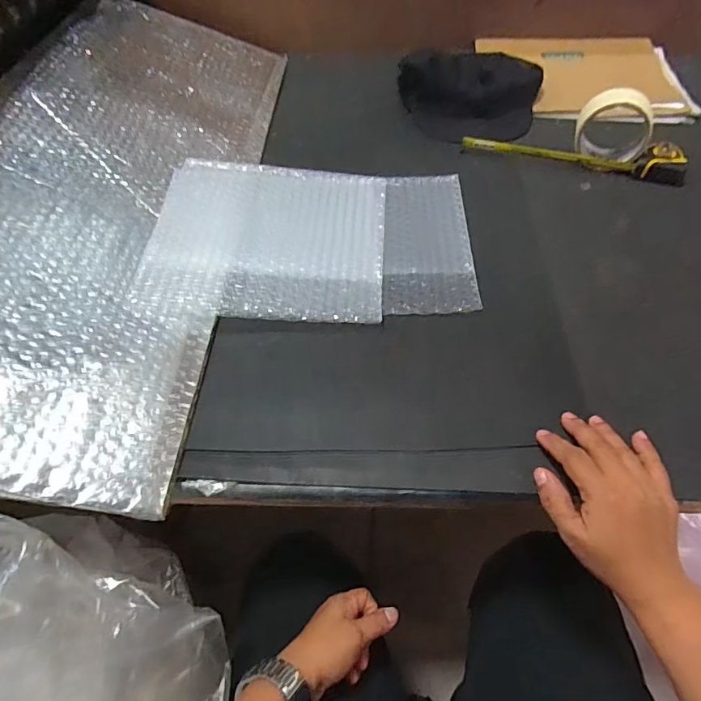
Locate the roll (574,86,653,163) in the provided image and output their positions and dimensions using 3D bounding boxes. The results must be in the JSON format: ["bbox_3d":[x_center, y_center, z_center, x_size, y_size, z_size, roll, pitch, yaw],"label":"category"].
[{"bbox_3d":[0.344,-0.293,0.618,0.092,0.079,0.055,22,58,18],"label":"roll"}]

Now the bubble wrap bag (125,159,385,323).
[{"bbox_3d":[-0.091,-0.134,0.542,0.256,0.011,0.235,4,57,-3],"label":"bubble wrap bag"}]

